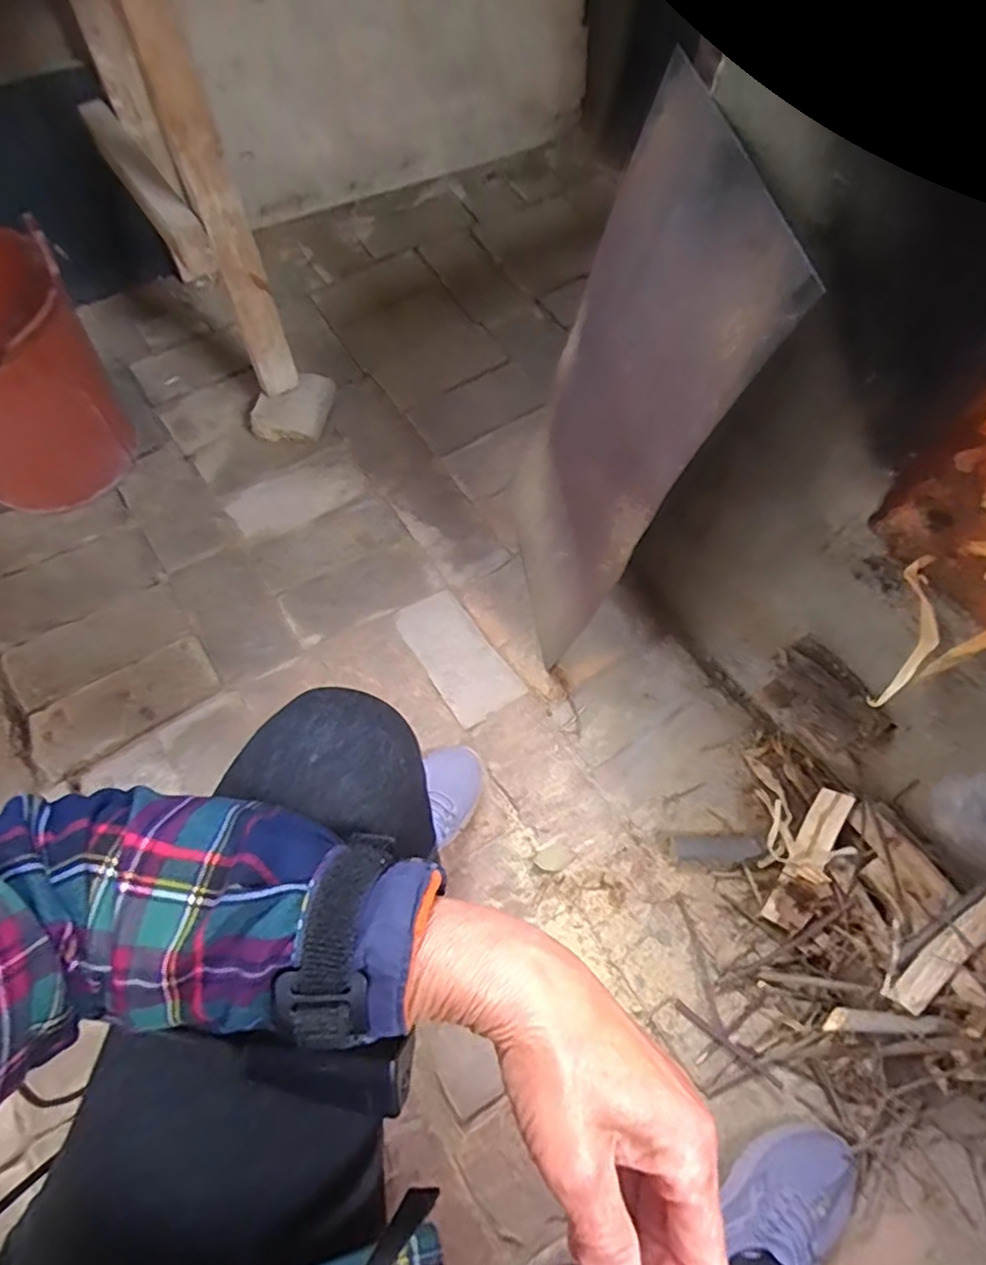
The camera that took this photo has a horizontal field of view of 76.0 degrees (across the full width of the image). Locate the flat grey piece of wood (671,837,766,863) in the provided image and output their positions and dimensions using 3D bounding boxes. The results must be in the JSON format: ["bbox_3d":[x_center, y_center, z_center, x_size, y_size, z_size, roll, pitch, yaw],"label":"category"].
[{"bbox_3d":[0.280,0.270,0.787,0.109,0.013,0.030,1,63,-1],"label":"flat grey piece of wood"}]

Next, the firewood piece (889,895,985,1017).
[{"bbox_3d":[0.469,0.319,0.639,0.161,0.012,0.030,-42,69,-3],"label":"firewood piece"}]

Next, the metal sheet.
[{"bbox_3d":[0.125,-0.232,0.738,0.022,0.578,0.335,-1,60,-13],"label":"metal sheet"}]

